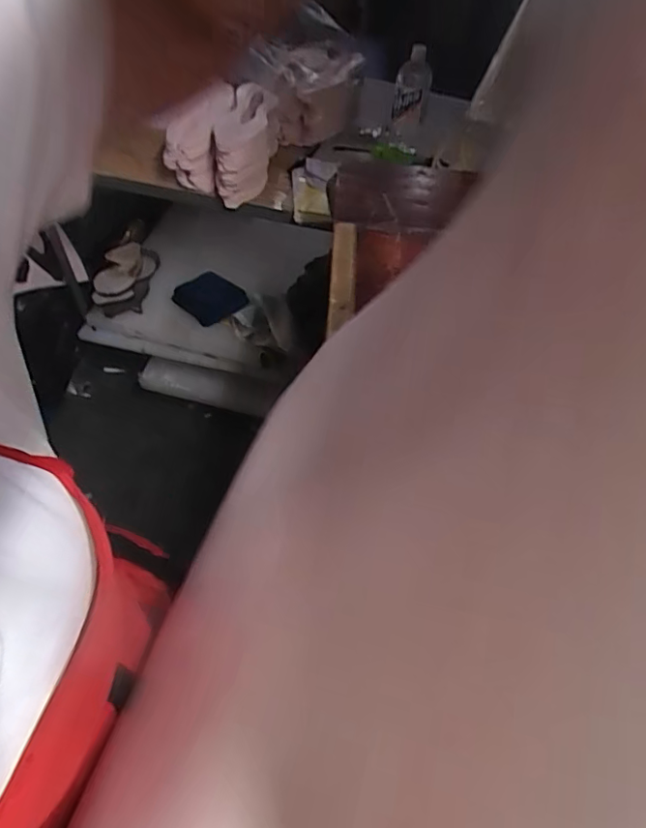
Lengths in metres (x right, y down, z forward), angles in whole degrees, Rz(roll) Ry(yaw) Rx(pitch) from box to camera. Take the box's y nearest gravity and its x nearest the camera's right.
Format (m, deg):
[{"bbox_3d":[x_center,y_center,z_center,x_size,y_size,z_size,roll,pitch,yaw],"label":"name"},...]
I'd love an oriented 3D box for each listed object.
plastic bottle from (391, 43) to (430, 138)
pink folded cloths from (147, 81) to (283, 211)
[{"bbox_3d":[0.198,-0.697,1.193,0.083,0.199,0.063,11,52,2],"label":"plastic bottle"},{"bbox_3d":[-0.219,-0.572,1.136,0.241,0.126,0.280,5,52,-2],"label":"pink folded cloths"}]

